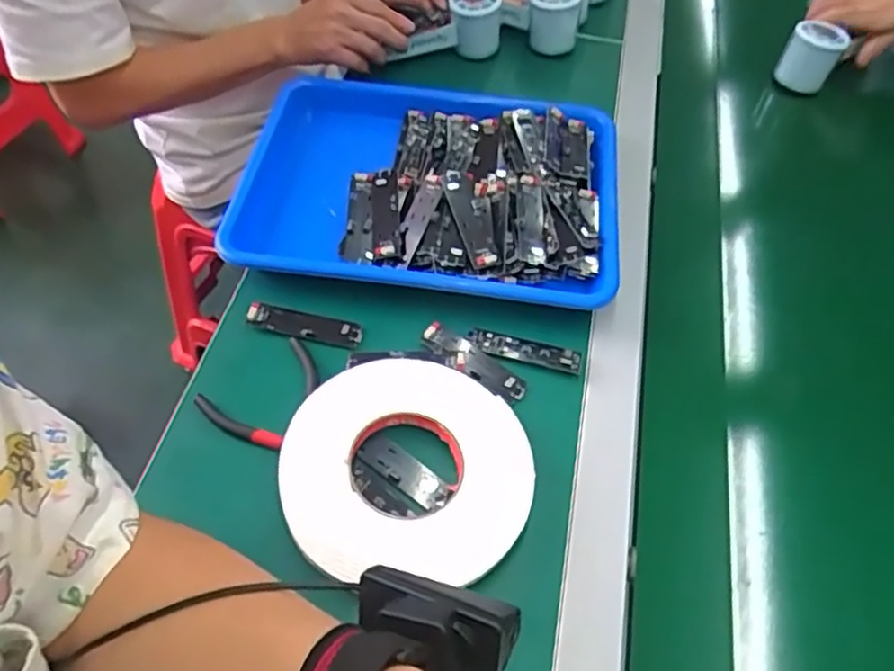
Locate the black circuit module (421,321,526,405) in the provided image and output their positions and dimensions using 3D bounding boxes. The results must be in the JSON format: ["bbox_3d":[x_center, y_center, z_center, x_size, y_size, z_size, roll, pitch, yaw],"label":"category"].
[{"bbox_3d":[0.020,0.019,0.539,0.091,0.009,0.025,31,57,24],"label":"black circuit module"}]

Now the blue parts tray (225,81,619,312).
[{"bbox_3d":[-0.020,-0.136,0.635,0.349,0.052,0.246,4,51,5],"label":"blue parts tray"}]

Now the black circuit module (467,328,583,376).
[{"bbox_3d":[0.062,0.012,0.554,0.091,0.008,0.020,12,52,11],"label":"black circuit module"}]

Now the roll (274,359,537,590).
[{"bbox_3d":[-0.027,0.087,0.475,0.170,0.019,0.157,-2,51,0],"label":"roll"}]

